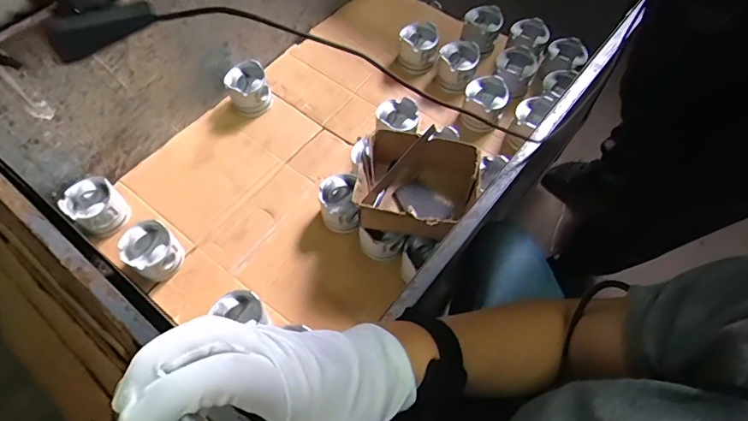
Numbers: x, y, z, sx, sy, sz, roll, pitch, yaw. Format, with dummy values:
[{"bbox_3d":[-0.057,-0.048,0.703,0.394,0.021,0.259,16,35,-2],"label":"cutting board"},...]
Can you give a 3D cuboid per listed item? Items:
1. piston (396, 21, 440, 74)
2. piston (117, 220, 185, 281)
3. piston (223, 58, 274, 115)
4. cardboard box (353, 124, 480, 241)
[{"bbox_3d":[0.108,-0.395,1.168,0.096,0.099,0.075,10,60,5],"label":"piston"},{"bbox_3d":[-0.413,0.080,0.904,0.090,0.083,0.093,0,60,0],"label":"piston"},{"bbox_3d":[-0.284,-0.273,1.100,0.095,0.083,0.101,-16,61,-10],"label":"piston"},{"bbox_3d":[0.077,-0.038,0.879,0.204,0.106,0.182,8,60,4],"label":"cardboard box"}]

